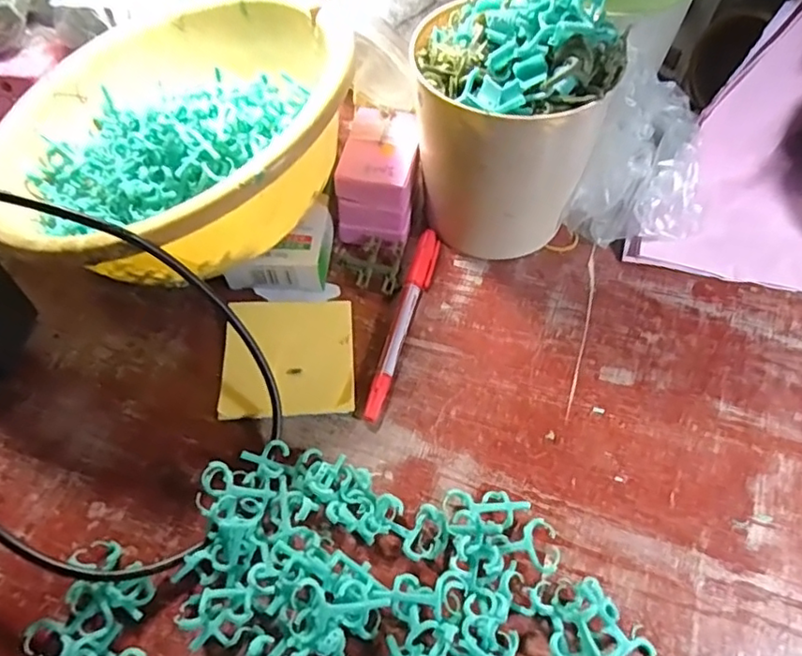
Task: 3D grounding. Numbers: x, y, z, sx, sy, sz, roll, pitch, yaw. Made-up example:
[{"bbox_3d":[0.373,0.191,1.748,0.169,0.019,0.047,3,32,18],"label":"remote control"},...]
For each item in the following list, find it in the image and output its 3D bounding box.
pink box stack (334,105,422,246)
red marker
[{"bbox_3d":[-0.014,-0.098,0.394,0.047,0.055,0.072,4,56,3],"label":"pink box stack"},{"bbox_3d":[0.001,-0.006,0.361,0.014,0.011,0.137,14,57,10],"label":"red marker"}]

